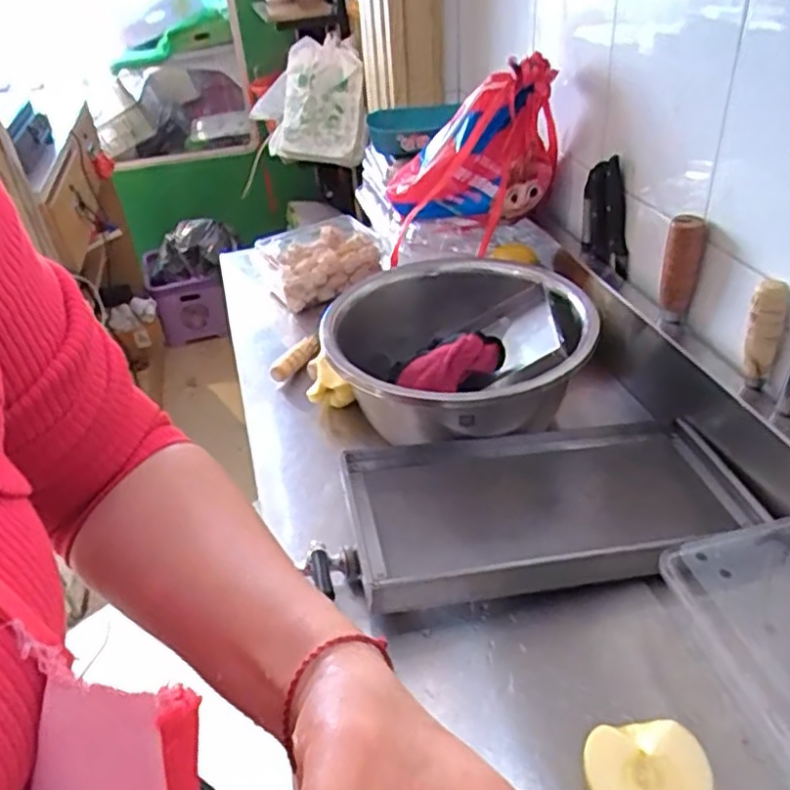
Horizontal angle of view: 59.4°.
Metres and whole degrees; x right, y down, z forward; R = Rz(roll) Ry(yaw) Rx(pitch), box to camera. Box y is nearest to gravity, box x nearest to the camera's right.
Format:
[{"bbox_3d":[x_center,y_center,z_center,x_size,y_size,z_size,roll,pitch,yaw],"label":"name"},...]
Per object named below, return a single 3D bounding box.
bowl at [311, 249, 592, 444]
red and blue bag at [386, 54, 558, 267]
[{"bbox_3d":[0.068,-0.040,0.743,0.264,0.119,0.272,-3,36,3],"label":"bowl"},{"bbox_3d":[0.094,-0.300,0.883,0.217,0.189,0.134,3,37,11],"label":"red and blue bag"}]

